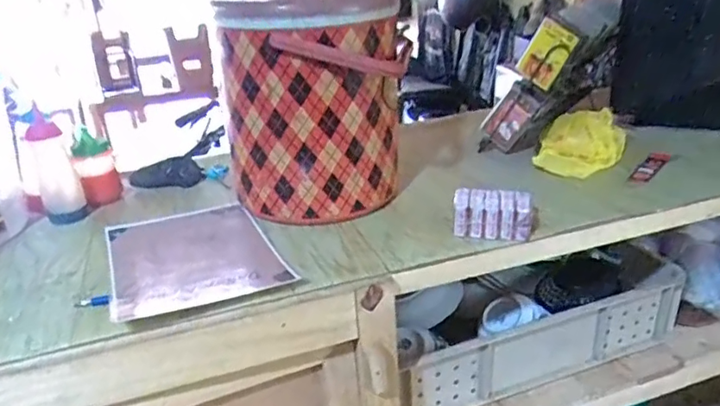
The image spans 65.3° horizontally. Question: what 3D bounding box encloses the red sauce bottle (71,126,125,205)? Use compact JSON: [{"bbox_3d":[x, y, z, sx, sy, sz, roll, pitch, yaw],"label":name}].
[{"bbox_3d":[-0.443,-0.058,0.947,0.065,0.125,0.053,-16,29,-25],"label":"red sauce bottle"}]

